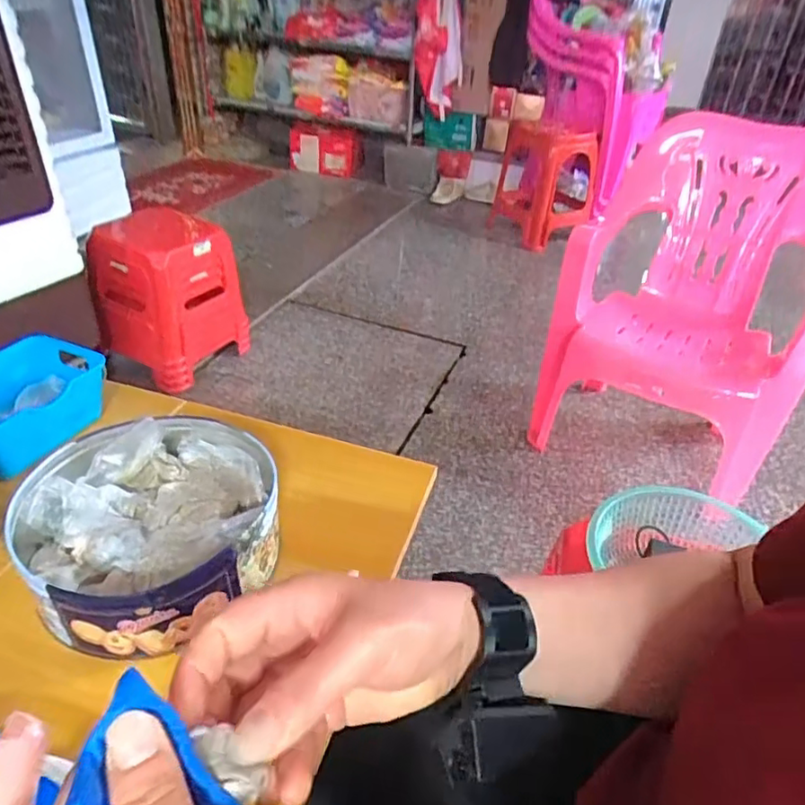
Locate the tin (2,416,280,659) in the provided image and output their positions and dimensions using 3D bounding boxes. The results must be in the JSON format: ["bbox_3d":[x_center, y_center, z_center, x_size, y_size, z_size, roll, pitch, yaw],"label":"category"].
[{"bbox_3d":[-0.193,0.094,0.480,0.178,0.068,0.184,3,36,-2],"label":"tin"}]

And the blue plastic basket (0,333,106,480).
[{"bbox_3d":[-0.380,-0.001,0.587,0.113,0.058,0.153,17,37,16],"label":"blue plastic basket"}]

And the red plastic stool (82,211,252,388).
[{"bbox_3d":[-0.599,-0.269,1.515,0.272,0.376,0.304,23,39,23],"label":"red plastic stool"}]

